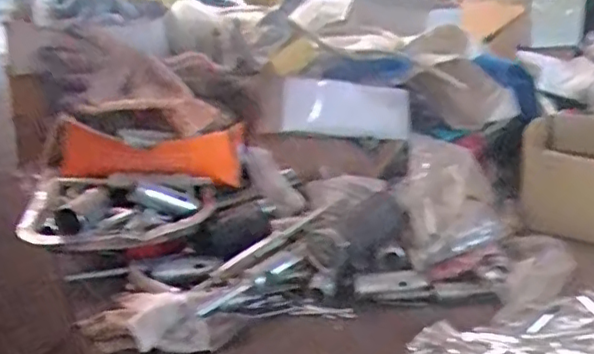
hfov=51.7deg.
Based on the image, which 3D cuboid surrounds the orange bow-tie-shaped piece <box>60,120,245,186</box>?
[{"bbox_3d":[-0.153,-0.020,0.654,0.189,0.079,0.071,-3,23,-6],"label":"orange bow-tie-shaped piece"}]

